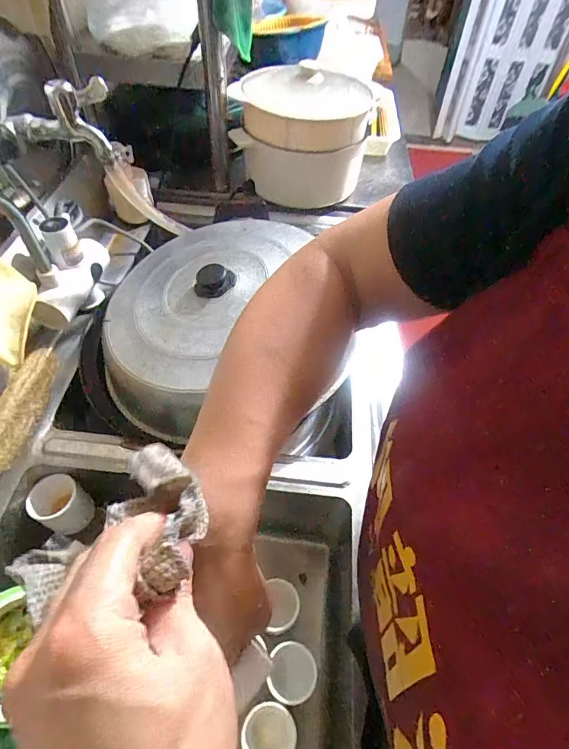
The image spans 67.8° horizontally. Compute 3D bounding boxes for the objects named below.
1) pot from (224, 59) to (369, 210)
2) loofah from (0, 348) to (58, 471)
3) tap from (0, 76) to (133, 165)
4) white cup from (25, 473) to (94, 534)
[{"bbox_3d":[0.033,-0.493,0.848,0.250,0.184,0.243,8,52,3],"label":"pot"},{"bbox_3d":[-0.342,0.041,0.553,0.041,0.056,0.182,7,52,2],"label":"loofah"},{"bbox_3d":[-0.250,-0.280,0.474,0.133,0.091,0.032,-7,53,-8],"label":"tap"},{"bbox_3d":[-0.289,0.168,0.547,0.062,0.049,0.058,1,52,-2],"label":"white cup"}]

